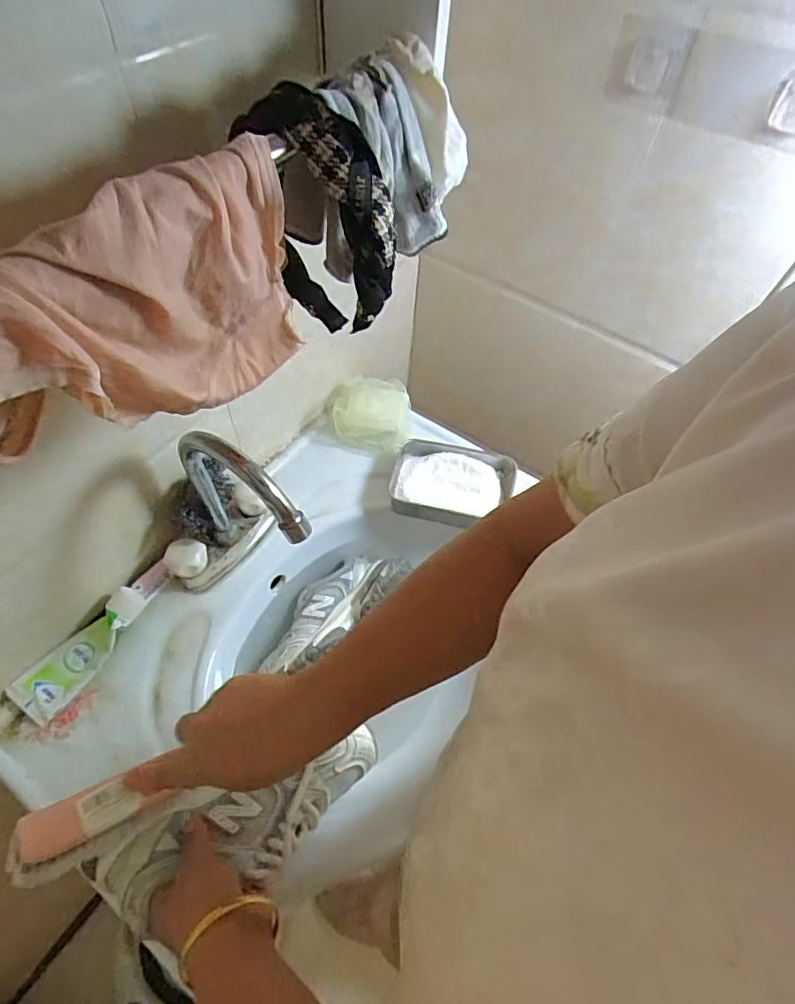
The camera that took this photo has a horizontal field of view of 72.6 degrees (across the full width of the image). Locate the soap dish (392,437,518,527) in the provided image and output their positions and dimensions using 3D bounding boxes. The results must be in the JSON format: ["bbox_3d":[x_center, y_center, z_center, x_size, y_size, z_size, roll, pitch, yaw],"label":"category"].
[{"bbox_3d":[0.069,-0.018,0.689,0.150,0.043,0.101,13,58,5],"label":"soap dish"}]

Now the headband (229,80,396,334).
[{"bbox_3d":[-0.054,-0.191,0.387,0.120,0.161,0.062,27,61,13],"label":"headband"}]

